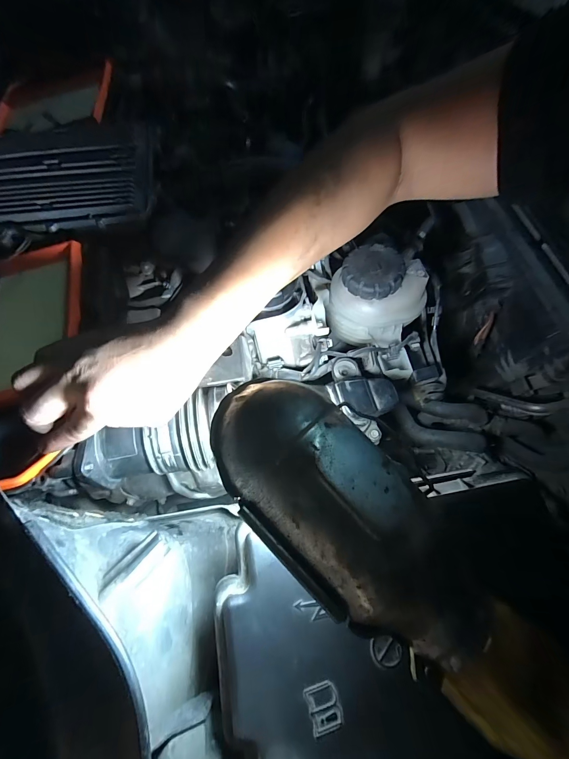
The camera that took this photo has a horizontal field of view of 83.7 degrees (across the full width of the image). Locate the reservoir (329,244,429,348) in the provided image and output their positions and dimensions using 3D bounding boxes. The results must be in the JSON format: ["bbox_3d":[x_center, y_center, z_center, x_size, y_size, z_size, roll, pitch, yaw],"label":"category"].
[{"bbox_3d":[0.113,-0.100,0.382,0.112,0.082,0.087,11,66,5],"label":"reservoir"}]

